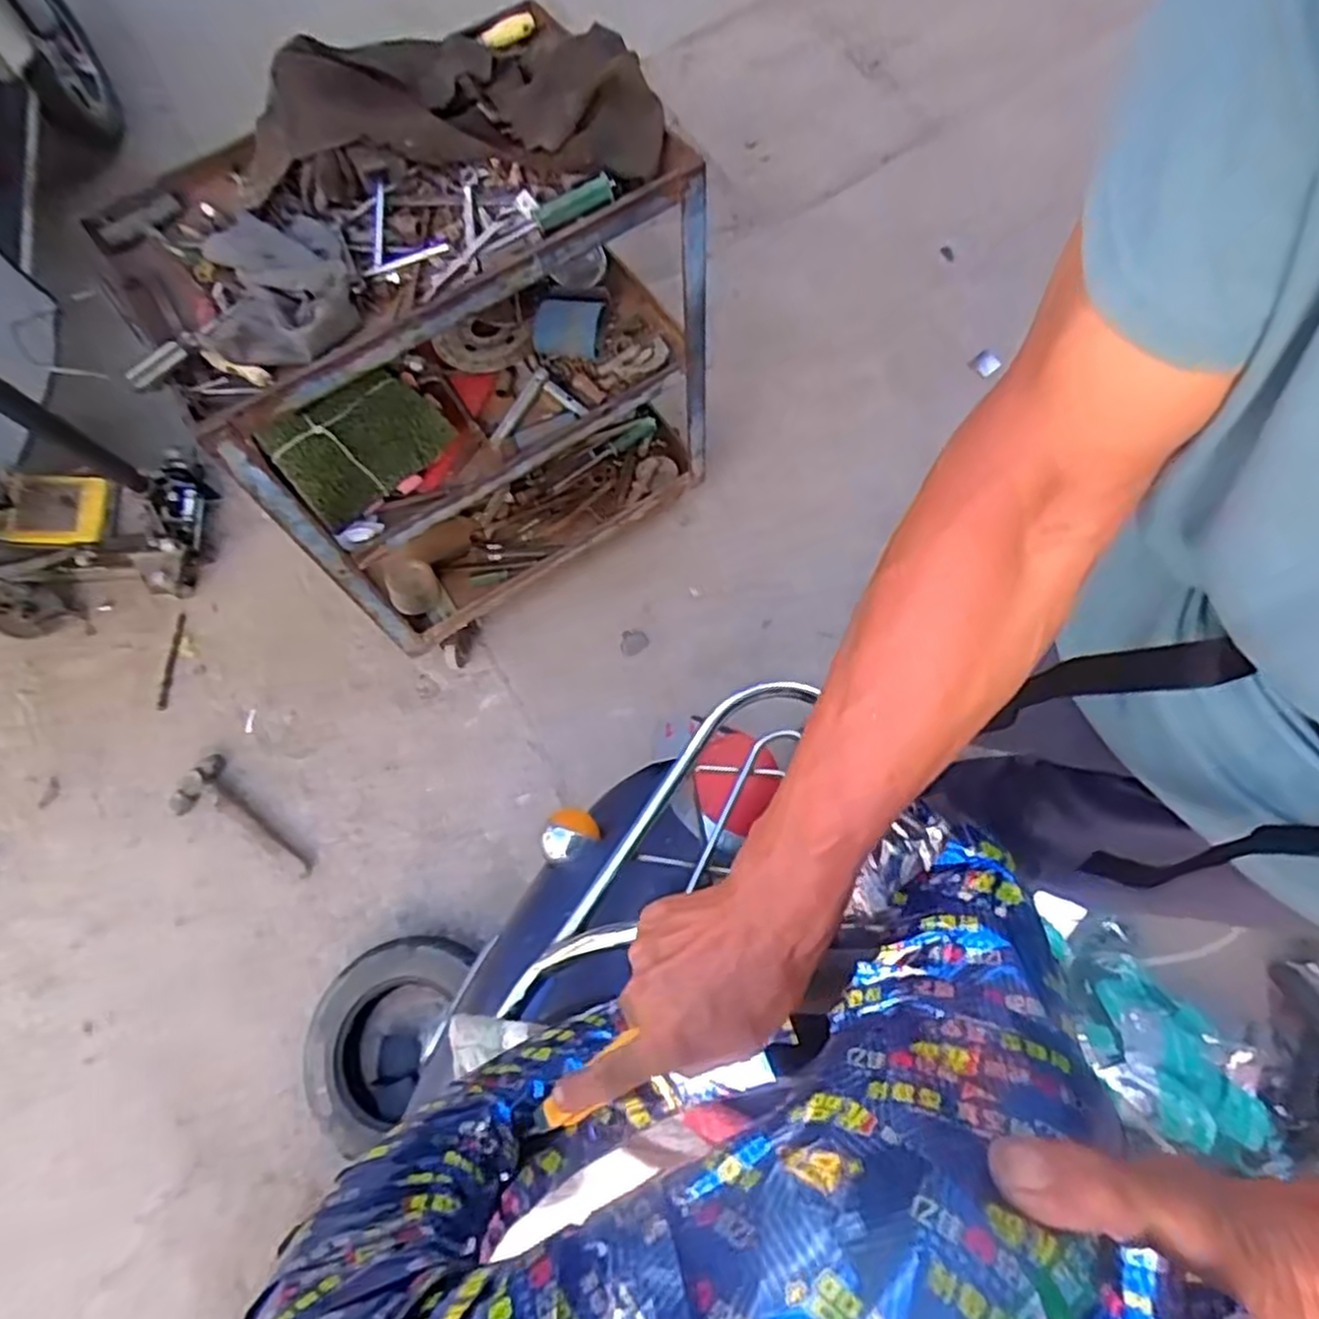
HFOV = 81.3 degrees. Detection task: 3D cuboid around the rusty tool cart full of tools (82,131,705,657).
[{"bbox_3d":[-0.304,-0.448,1.183,0.655,0.653,0.435,-36,74,-6],"label":"rusty tool cart full of tools"}]

